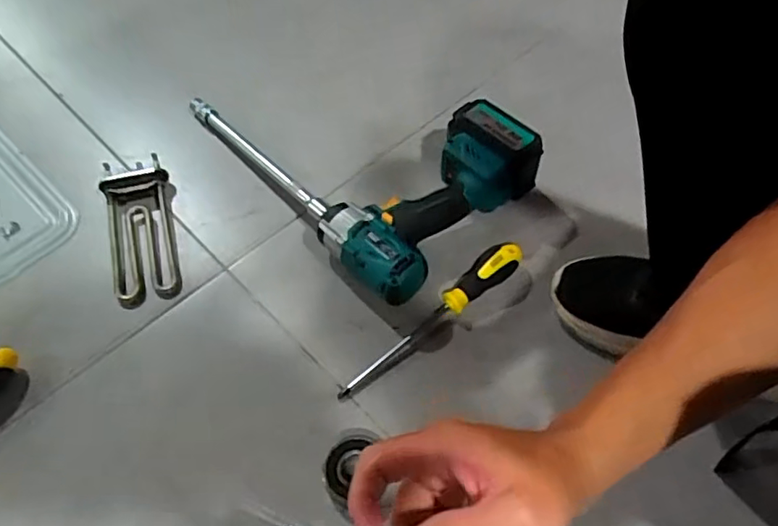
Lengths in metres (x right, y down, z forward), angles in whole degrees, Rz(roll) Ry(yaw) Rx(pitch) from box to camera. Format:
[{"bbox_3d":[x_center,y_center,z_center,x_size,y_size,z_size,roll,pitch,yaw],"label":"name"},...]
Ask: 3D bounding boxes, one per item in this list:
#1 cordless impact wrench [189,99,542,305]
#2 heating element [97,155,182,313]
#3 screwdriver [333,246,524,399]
[{"bbox_3d":[-0.040,-0.151,0.702,0.257,0.084,0.384,-39,67,-23],"label":"cordless impact wrench"},{"bbox_3d":[-0.282,-0.040,0.662,0.075,0.024,0.185,-15,60,-11],"label":"heating element"},{"bbox_3d":[0.052,0.058,0.598,0.045,0.037,0.246,40,64,20],"label":"screwdriver"}]

